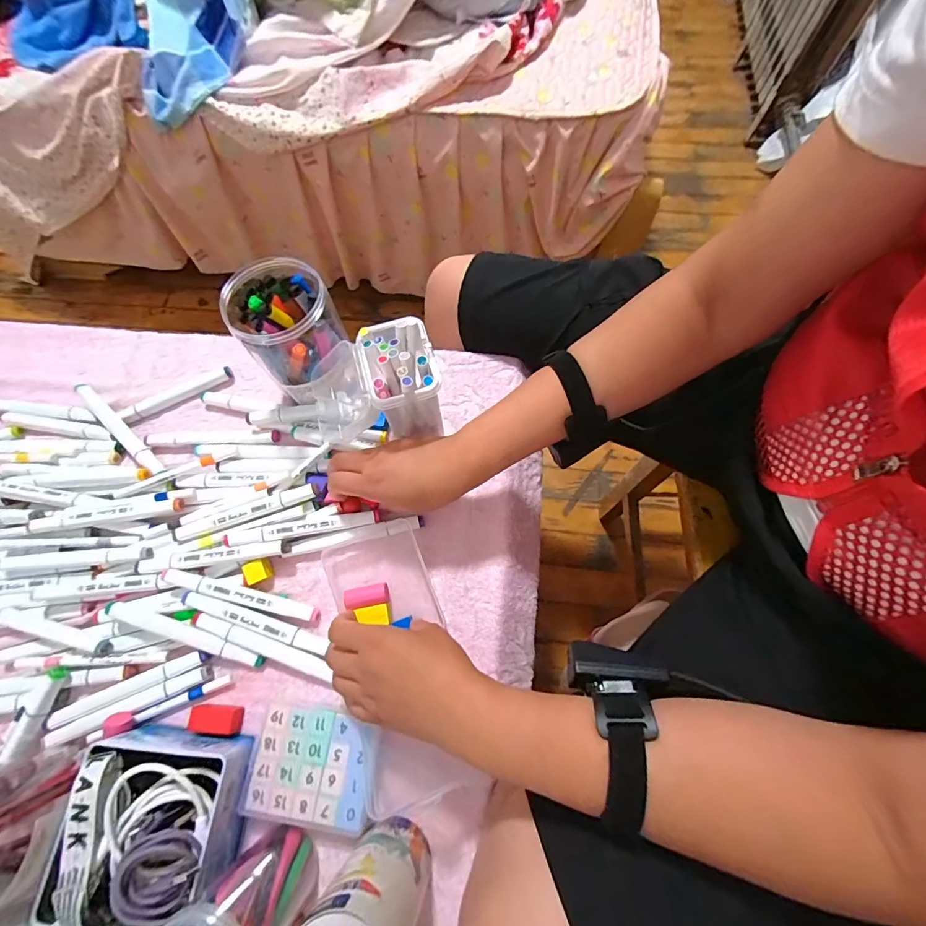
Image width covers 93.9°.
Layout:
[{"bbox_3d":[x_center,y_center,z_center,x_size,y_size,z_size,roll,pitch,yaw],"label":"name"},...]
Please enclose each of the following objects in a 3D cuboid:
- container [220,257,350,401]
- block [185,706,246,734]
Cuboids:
[{"bbox_3d":[-0.174,-0.137,0.452,0.085,0.105,0.092,-28,71,-7],"label":"container"},{"bbox_3d":[-0.228,0.236,0.399,0.045,0.017,0.021,4,67,4],"label":"block"}]

